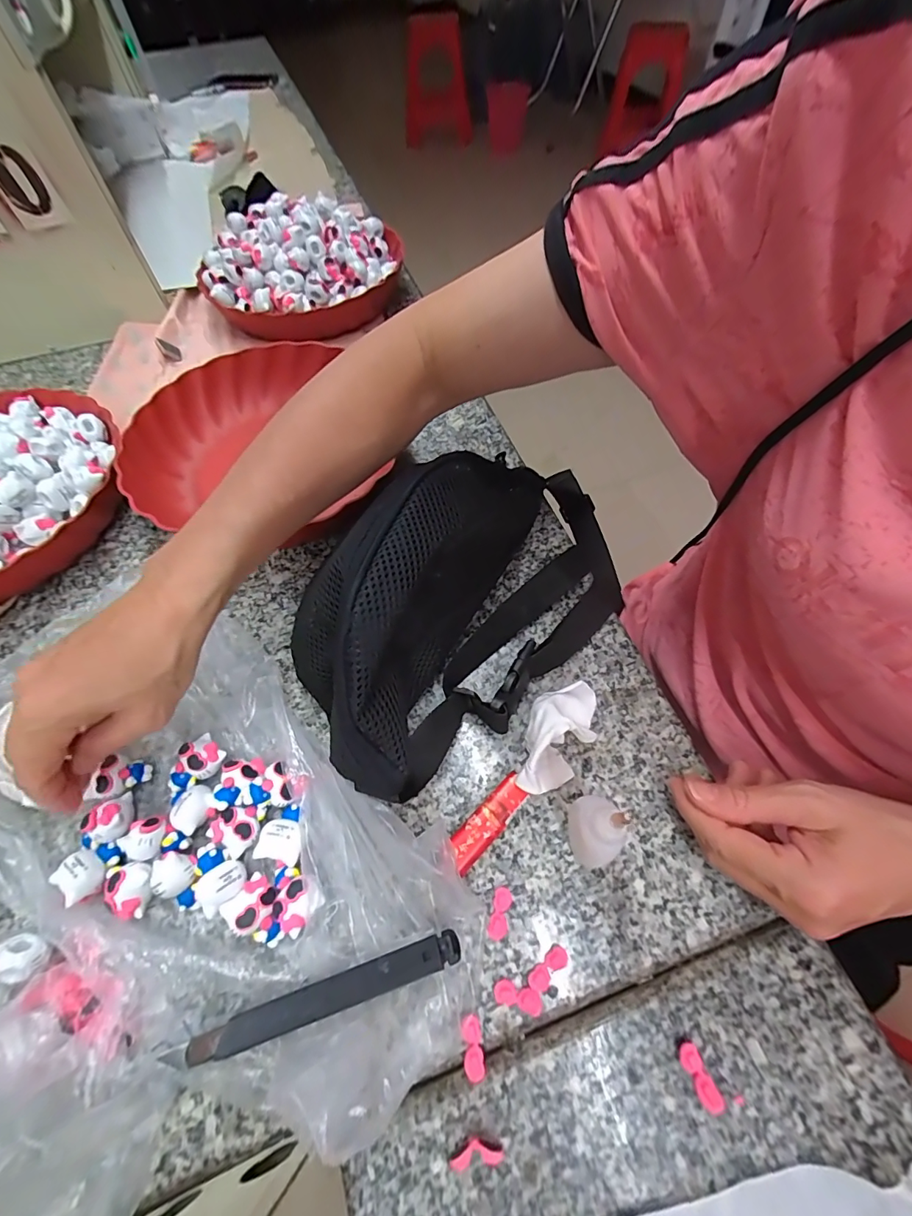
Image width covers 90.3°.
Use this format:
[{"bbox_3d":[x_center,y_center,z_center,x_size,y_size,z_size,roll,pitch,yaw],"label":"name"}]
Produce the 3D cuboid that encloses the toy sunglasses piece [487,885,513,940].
[{"bbox_3d":[0.025,0.171,0.254,0.011,0.005,0.025,13,60,9],"label":"toy sunglasses piece"}]

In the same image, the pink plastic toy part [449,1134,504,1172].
[{"bbox_3d":[0.009,0.247,0.206,0.024,0.006,0.009,-7,59,-3],"label":"pink plastic toy part"}]

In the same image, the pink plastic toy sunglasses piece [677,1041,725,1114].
[{"bbox_3d":[0.115,0.221,0.214,0.010,0.007,0.025,-20,60,-10],"label":"pink plastic toy sunglasses piece"}]

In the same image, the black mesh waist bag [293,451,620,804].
[{"bbox_3d":[0.023,-0.025,0.305,0.288,0.113,0.136,-41,66,-20],"label":"black mesh waist bag"}]

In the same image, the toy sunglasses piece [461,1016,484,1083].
[{"bbox_3d":[0.008,0.218,0.225,0.010,0.004,0.024,-5,59,-2],"label":"toy sunglasses piece"}]

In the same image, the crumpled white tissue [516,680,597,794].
[{"bbox_3d":[0.064,0.078,0.285,0.040,0.040,0.079,31,64,18],"label":"crumpled white tissue"}]

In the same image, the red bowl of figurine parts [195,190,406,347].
[{"bbox_3d":[-0.189,-0.413,0.557,0.233,0.089,0.205,-2,59,0],"label":"red bowl of figurine parts"}]

